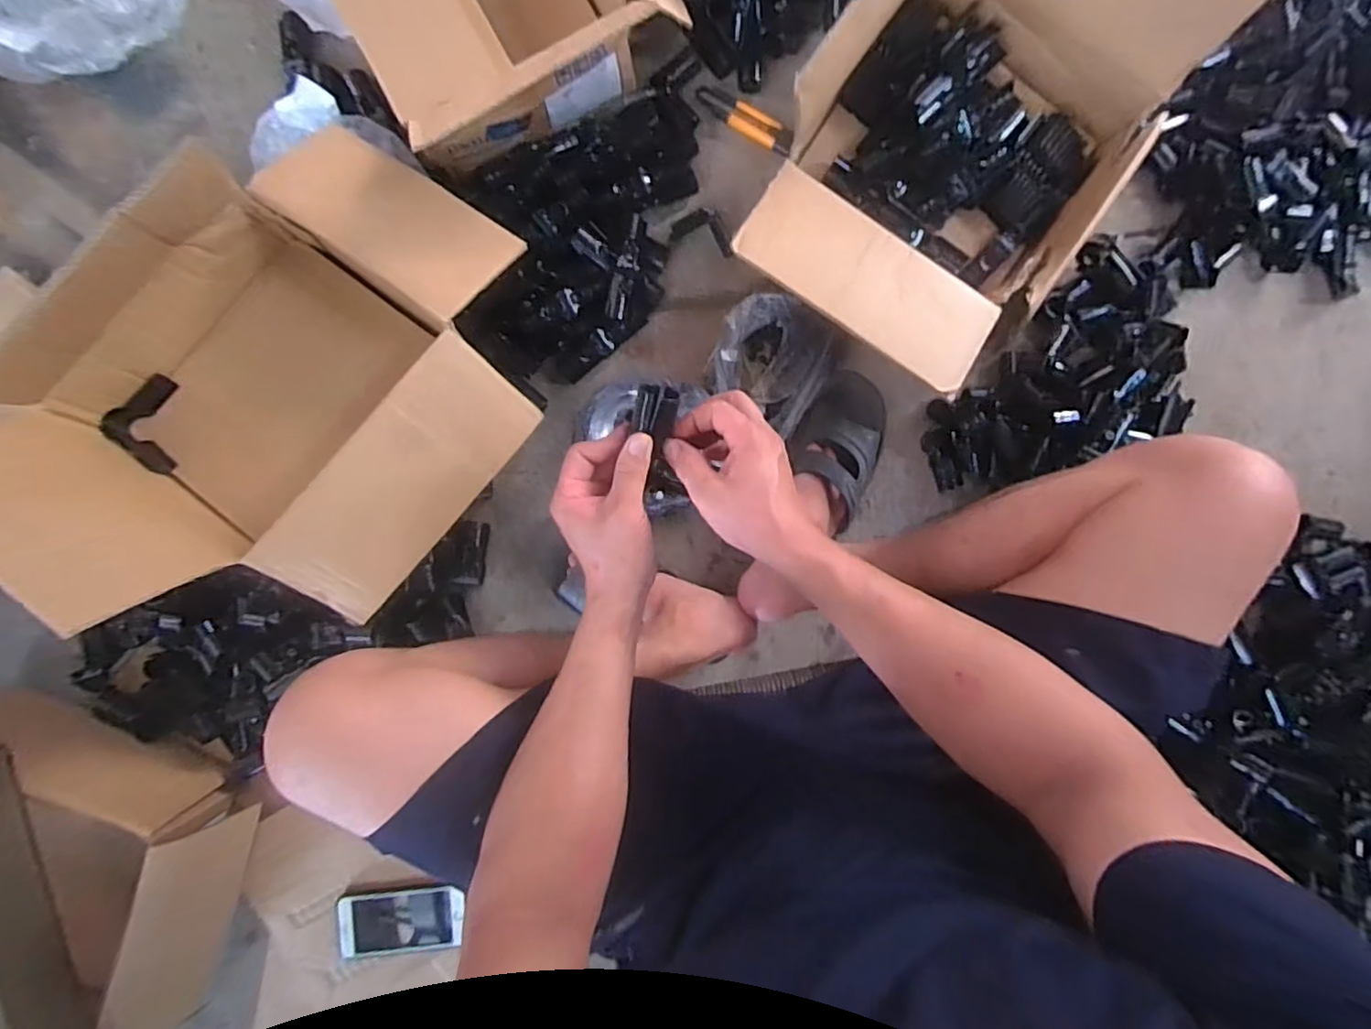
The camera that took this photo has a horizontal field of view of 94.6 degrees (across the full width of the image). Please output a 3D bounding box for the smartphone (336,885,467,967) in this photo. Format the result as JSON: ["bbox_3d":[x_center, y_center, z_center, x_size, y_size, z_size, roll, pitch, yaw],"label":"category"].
[{"bbox_3d":[-0.376,0.541,0.840,0.152,0.013,0.087,-4,85,-11],"label":"smartphone"}]

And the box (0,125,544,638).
[{"bbox_3d":[-0.390,-0.130,0.641,0.388,0.229,0.496,38,88,-1],"label":"box"}]

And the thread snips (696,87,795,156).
[{"bbox_3d":[0.077,-0.511,0.817,0.136,0.027,0.031,35,88,-1],"label":"thread snips"}]

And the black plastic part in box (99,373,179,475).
[{"bbox_3d":[-0.606,-0.097,0.707,0.058,0.042,0.109,-9,89,-2],"label":"black plastic part in box"}]

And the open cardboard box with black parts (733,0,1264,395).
[{"bbox_3d":[0.308,-0.402,0.676,0.316,0.236,0.480,37,88,-1],"label":"open cardboard box with black parts"}]

